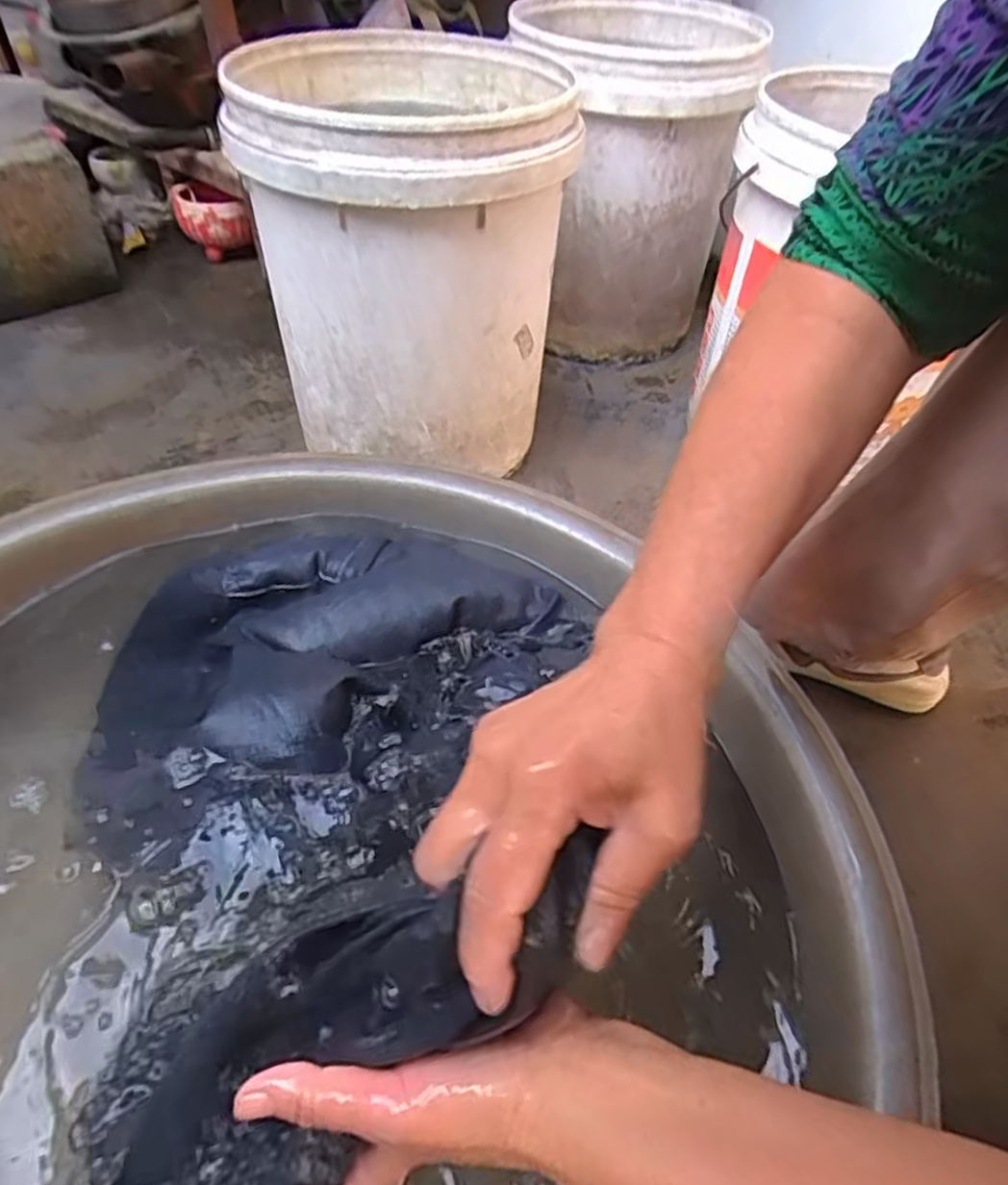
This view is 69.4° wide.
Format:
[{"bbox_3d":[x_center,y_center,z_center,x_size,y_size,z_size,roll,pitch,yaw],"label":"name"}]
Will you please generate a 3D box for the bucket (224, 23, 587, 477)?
[{"bbox_3d":[-0.094,-0.332,0.724,0.266,0.314,0.311,-1,47,-6],"label":"bucket"}]

